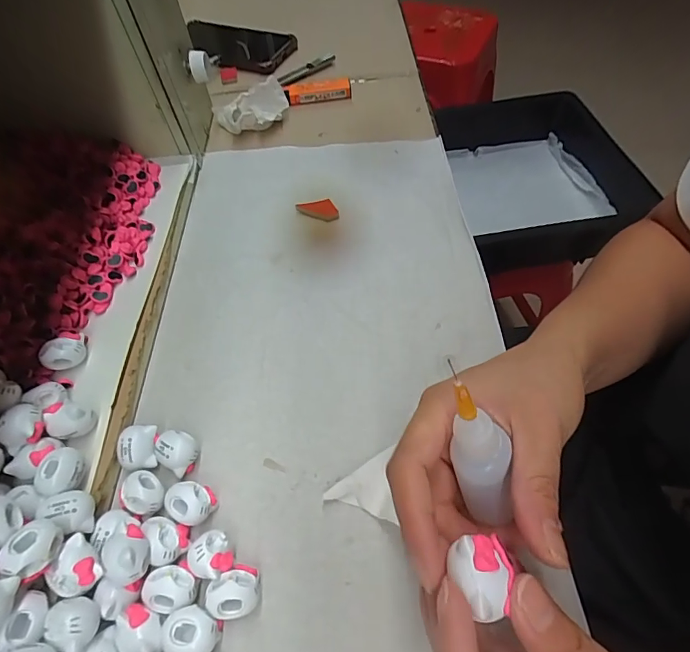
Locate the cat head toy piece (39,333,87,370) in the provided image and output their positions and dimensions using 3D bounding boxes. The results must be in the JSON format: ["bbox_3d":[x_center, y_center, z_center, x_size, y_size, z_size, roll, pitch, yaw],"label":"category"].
[{"bbox_3d":[-0.181,0.018,0.281,0.026,0.019,0.016,-23,58,-9],"label":"cat head toy piece"}]

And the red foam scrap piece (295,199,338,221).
[{"bbox_3d":[-0.022,-0.103,0.378,0.038,0.005,0.018,21,62,18],"label":"red foam scrap piece"}]

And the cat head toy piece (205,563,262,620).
[{"bbox_3d":[-0.055,0.133,0.217,0.024,0.021,0.022,-3,57,4],"label":"cat head toy piece"}]

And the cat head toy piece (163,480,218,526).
[{"bbox_3d":[-0.086,0.099,0.242,0.024,0.020,0.022,-2,56,3],"label":"cat head toy piece"}]

